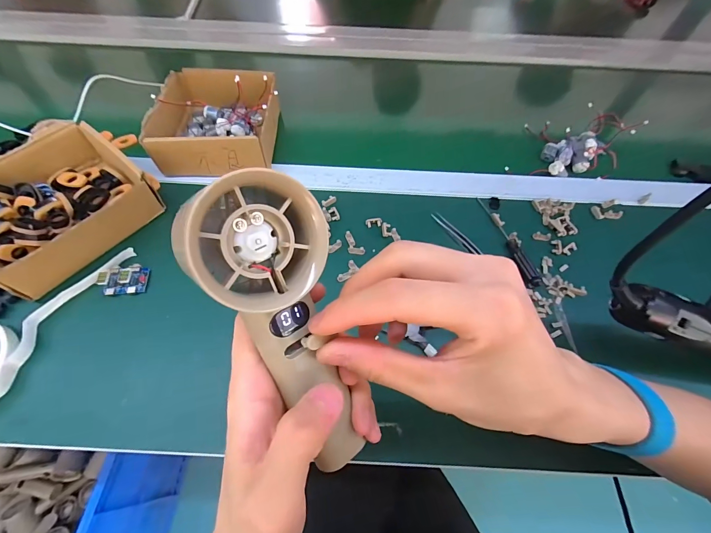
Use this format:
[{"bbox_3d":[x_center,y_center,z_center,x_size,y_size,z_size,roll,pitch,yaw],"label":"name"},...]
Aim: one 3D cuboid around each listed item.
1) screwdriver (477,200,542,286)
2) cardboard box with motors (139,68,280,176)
[{"bbox_3d":[0.178,-0.033,0.386,0.020,0.009,0.132,-18,62,-11],"label":"screwdriver"},{"bbox_3d":[-0.183,-0.202,0.439,0.151,0.051,0.175,-2,60,-2],"label":"cardboard box with motors"}]

